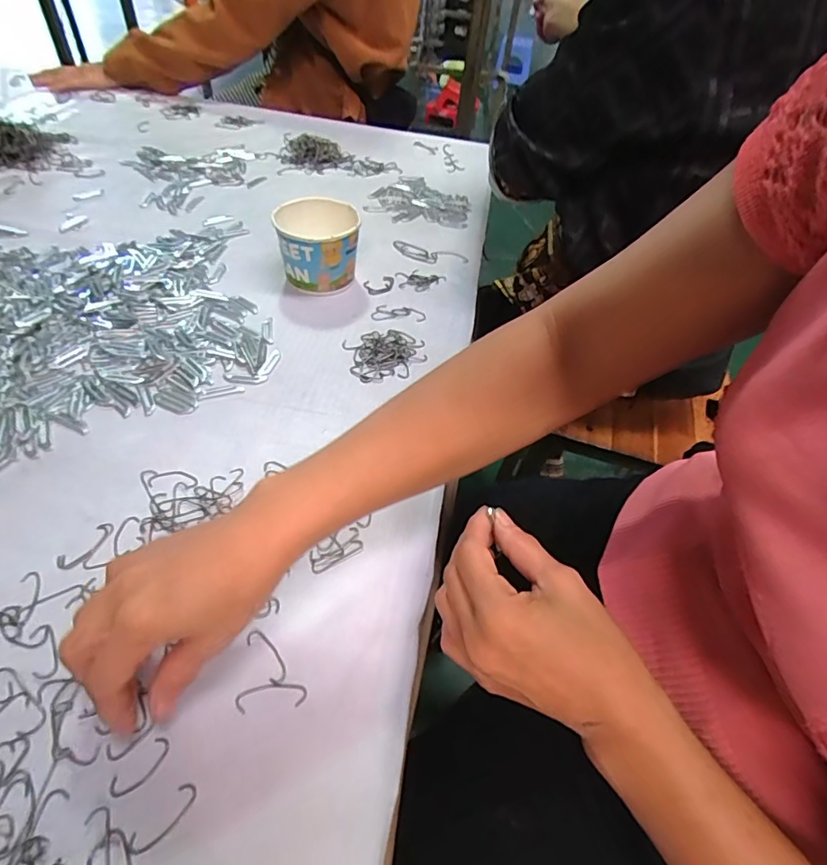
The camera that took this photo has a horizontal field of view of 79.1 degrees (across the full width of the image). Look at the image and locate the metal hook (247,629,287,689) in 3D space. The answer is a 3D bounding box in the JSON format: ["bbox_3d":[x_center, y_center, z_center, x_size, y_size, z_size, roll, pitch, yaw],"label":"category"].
[{"bbox_3d":[-0.091,0.138,0.311,0.012,0.004,0.036,-28,58,-27],"label":"metal hook"}]

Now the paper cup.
[{"bbox_3d":[-0.108,-0.209,0.569,0.088,0.076,0.083,3,49,-4],"label":"paper cup"}]

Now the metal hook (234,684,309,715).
[{"bbox_3d":[-0.085,0.156,0.297,0.041,0.004,0.014,-3,50,-9],"label":"metal hook"}]

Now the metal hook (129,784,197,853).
[{"bbox_3d":[-0.128,0.198,0.257,0.013,0.004,0.035,38,55,23],"label":"metal hook"}]

